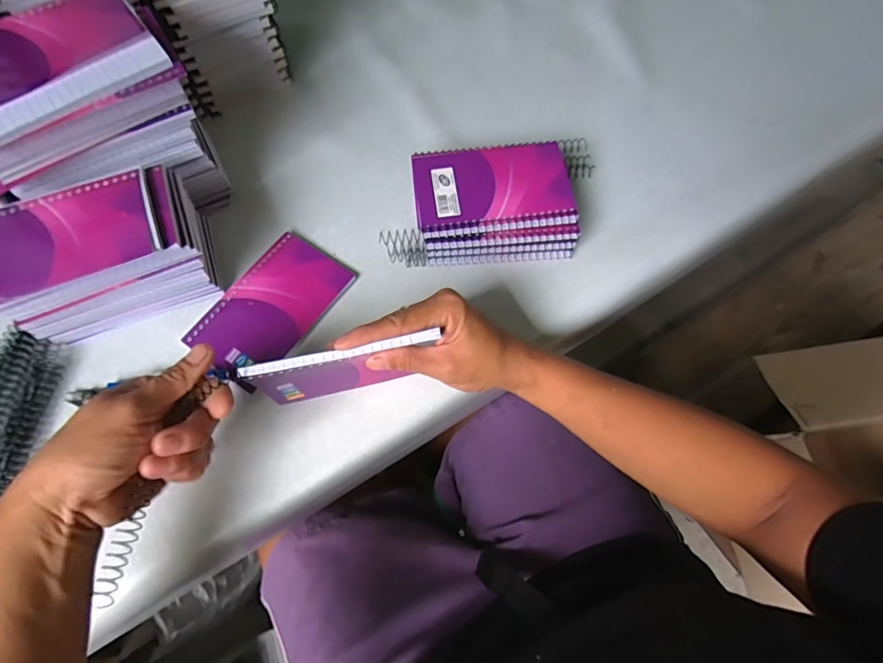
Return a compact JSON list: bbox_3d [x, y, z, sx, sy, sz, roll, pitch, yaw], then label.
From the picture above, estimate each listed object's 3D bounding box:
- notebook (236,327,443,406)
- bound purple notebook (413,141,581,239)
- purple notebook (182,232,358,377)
[{"bbox_3d":[-0.065,0.029,0.322,0.123,0.080,0.008,-11,69,-5],"label":"notebook"},{"bbox_3d":[0.043,-0.124,0.386,0.129,0.010,0.090,-5,69,-3],"label":"bound purple notebook"},{"bbox_3d":[-0.143,-0.022,0.385,0.082,0.008,0.128,33,72,11],"label":"purple notebook"}]

